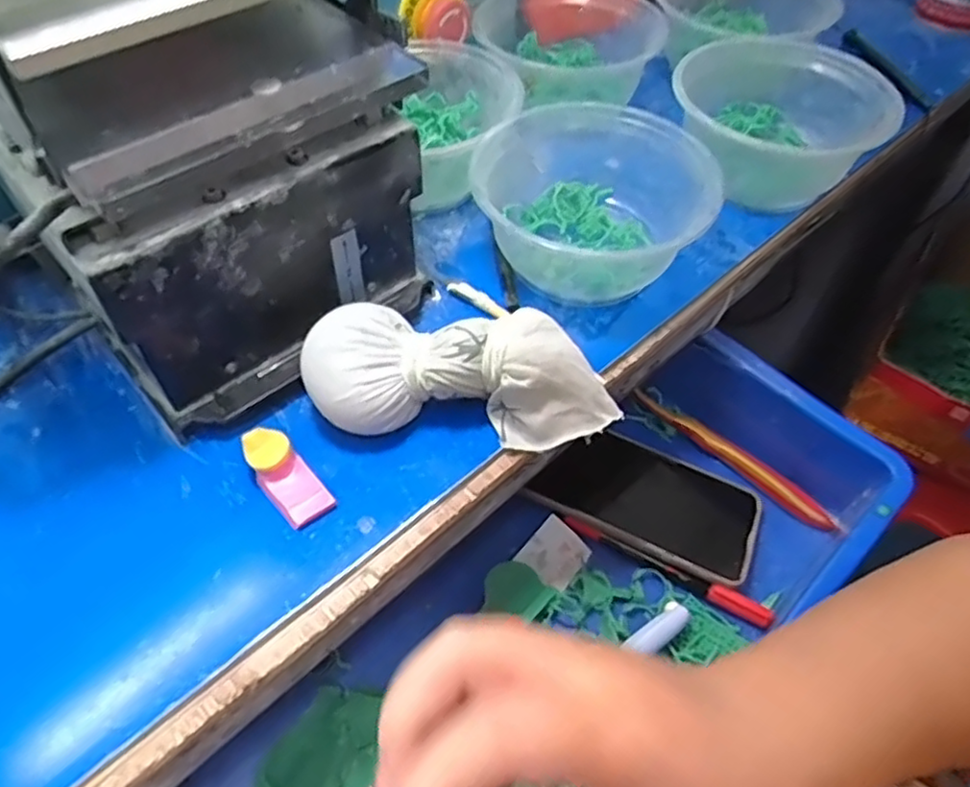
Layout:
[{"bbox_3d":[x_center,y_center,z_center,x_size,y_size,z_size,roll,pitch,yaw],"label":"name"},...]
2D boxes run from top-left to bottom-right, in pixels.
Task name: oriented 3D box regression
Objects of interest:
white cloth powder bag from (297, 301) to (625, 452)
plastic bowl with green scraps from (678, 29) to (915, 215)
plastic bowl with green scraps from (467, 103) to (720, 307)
[{"bbox_3d":[-0.011,-0.006,0.334,0.147,0.049,0.053,3,52,1],"label":"white cloth powder bag"},{"bbox_3d":[0.195,-0.180,0.462,0.129,0.064,0.139,1,52,-1],"label":"plastic bowl with green scraps"},{"bbox_3d":[0.064,-0.117,0.414,0.141,0.062,0.148,1,52,-1],"label":"plastic bowl with green scraps"}]

